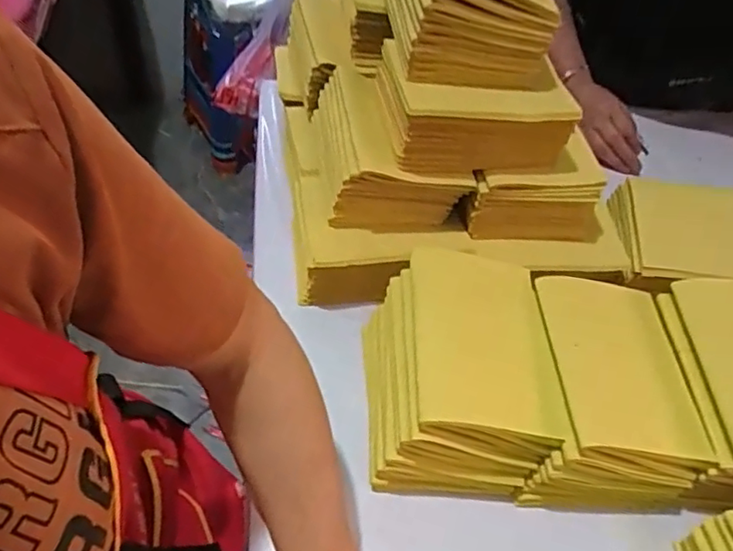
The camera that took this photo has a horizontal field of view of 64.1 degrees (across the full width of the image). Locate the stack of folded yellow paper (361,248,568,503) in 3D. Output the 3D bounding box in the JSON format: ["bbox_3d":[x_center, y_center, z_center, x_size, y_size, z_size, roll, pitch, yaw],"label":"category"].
[{"bbox_3d":[0.072,0.077,0.501,0.134,0.096,0.187,4,50,-5],"label":"stack of folded yellow paper"}]

